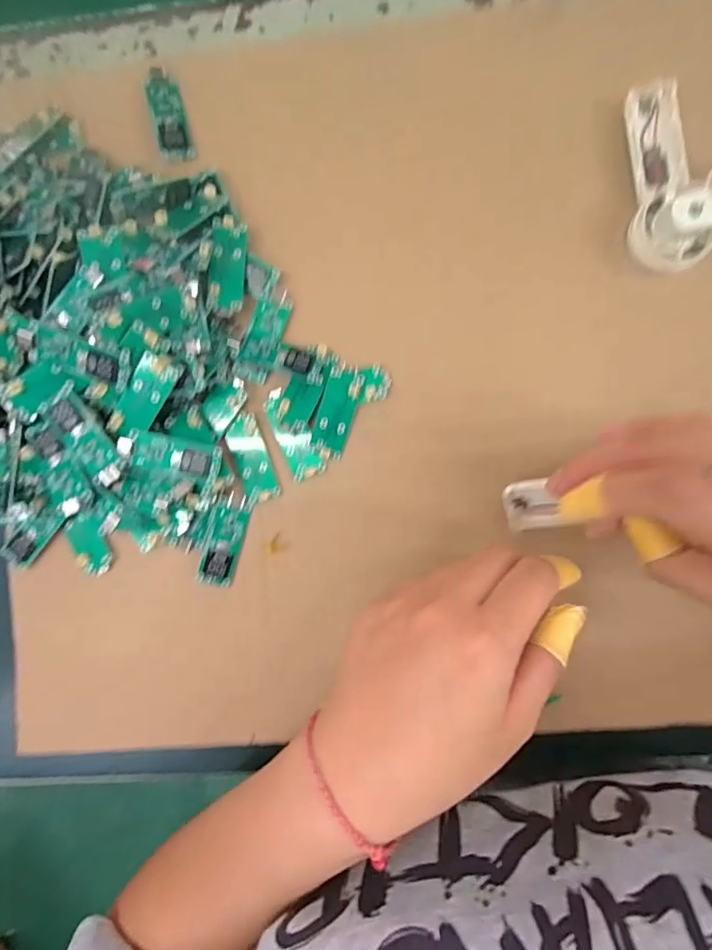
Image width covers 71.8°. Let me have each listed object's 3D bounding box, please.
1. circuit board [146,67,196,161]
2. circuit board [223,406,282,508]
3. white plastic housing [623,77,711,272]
[{"bbox_3d":[-0.107,-0.206,0.280,0.017,0.006,0.052,-15,88,4],"label":"circuit board"},{"bbox_3d":[-0.059,-0.010,0.276,0.022,0.004,0.052,-19,88,4],"label":"circuit board"},{"bbox_3d":[0.161,-0.154,0.252,0.036,0.035,0.095,-3,89,5],"label":"white plastic housing"}]

